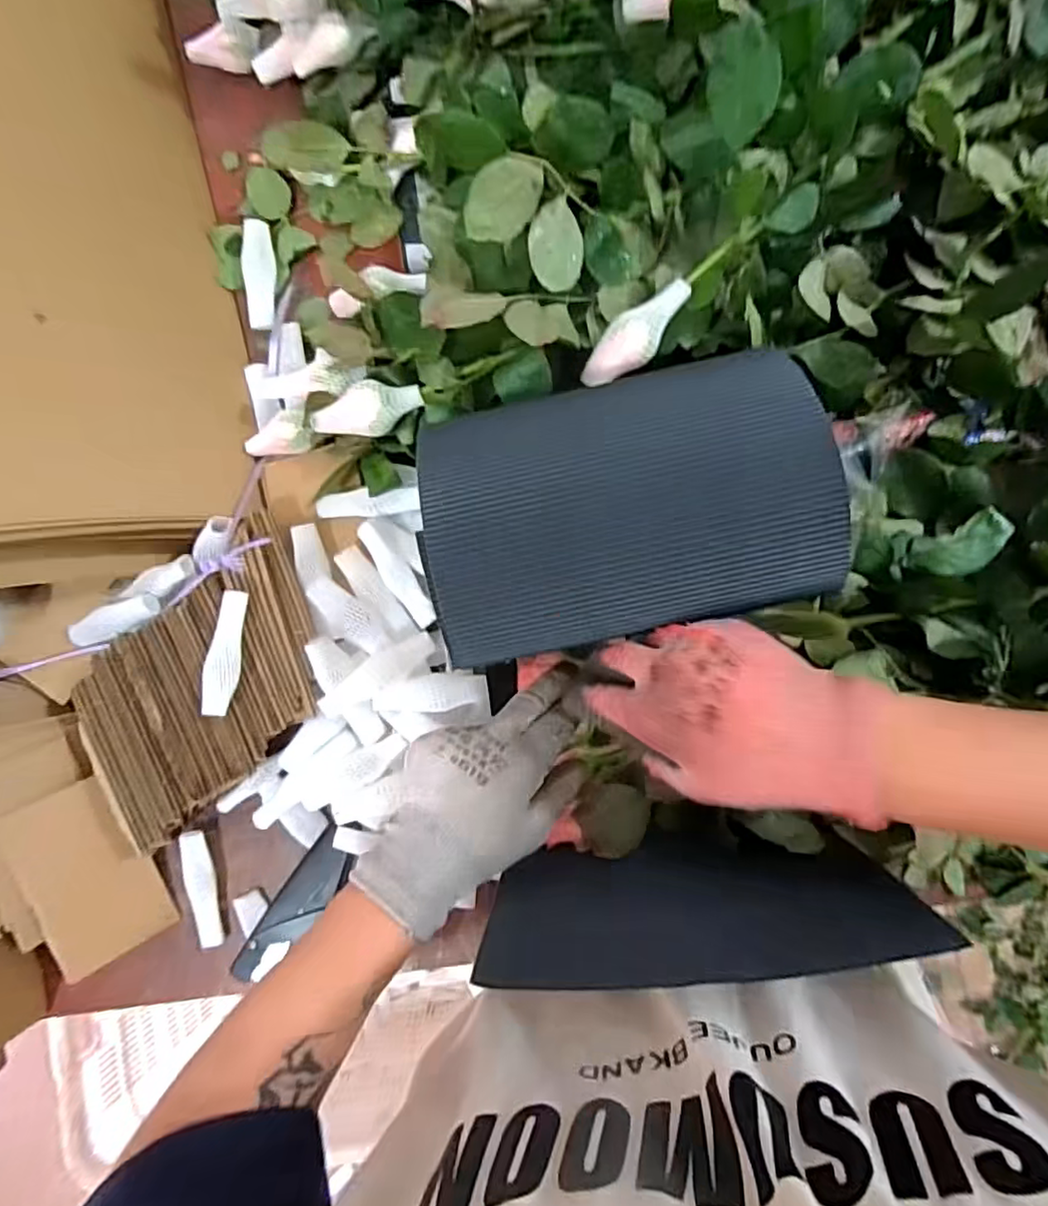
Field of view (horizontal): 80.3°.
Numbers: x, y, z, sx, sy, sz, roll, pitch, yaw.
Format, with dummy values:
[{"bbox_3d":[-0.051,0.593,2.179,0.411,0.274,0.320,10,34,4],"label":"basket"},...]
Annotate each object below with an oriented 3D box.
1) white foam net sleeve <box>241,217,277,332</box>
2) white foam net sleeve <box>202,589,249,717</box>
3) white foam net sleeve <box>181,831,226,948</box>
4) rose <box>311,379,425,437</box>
[{"bbox_3d":[-0.230,-0.287,0.541,0.025,0.013,0.092,-2,86,4],"label":"white foam net sleeve"},{"bbox_3d":[-0.221,0.037,0.459,0.022,0.017,0.090,3,86,4],"label":"white foam net sleeve"},{"bbox_3d":[-0.264,0.234,0.507,0.024,0.012,0.094,-12,85,3],"label":"white foam net sleeve"},{"bbox_3d":[-0.115,-0.141,0.464,0.081,0.039,0.041,5,86,5],"label":"rose"}]

